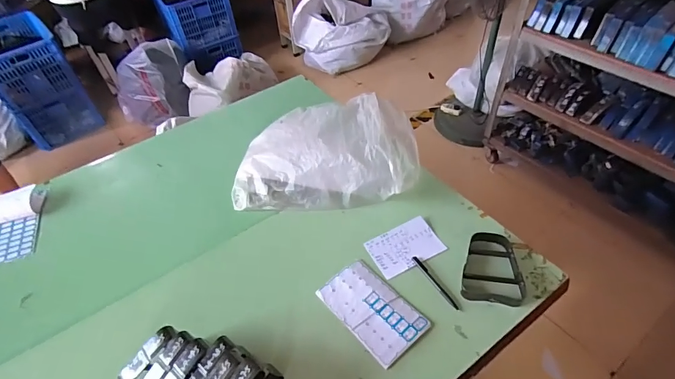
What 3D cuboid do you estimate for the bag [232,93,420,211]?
[{"bbox_3d":[-0.031,-0.109,0.994,0.463,0.163,0.284,0,47,6],"label":"bag"}]

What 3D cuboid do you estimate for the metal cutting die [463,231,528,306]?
[{"bbox_3d":[0.325,0.163,0.802,0.124,0.039,0.159,8,48,12],"label":"metal cutting die"}]

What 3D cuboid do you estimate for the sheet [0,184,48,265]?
[{"bbox_3d":[-0.847,0.092,0.996,0.123,0.030,0.243,5,55,-28],"label":"sheet"}]

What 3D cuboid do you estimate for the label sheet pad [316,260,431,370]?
[{"bbox_3d":[0.069,0.237,0.770,0.128,0.011,0.204,-33,53,-23],"label":"label sheet pad"}]

